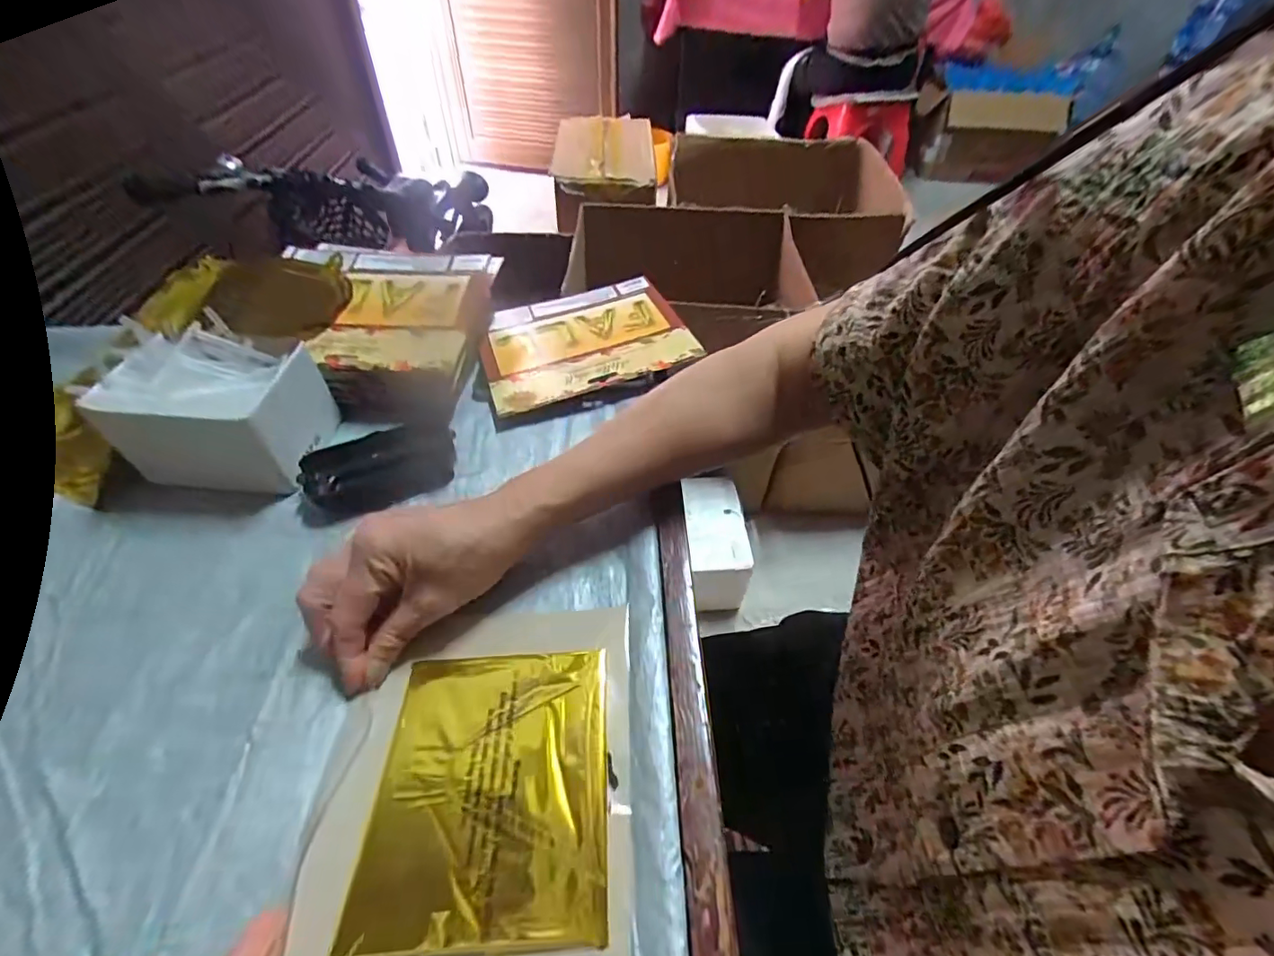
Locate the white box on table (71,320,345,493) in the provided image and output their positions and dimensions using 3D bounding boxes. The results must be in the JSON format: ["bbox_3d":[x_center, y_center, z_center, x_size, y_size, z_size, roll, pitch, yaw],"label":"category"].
[{"bbox_3d":[-0.309,-0.050,0.401,0.119,0.080,0.090,0,52,2],"label":"white box on table"}]

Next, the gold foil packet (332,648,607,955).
[{"bbox_3d":[-0.078,0.161,0.283,0.122,0.007,0.135,-5,52,2],"label":"gold foil packet"}]

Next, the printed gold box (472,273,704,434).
[{"bbox_3d":[-0.054,-0.132,0.520,0.190,0.020,0.163,-16,52,-10],"label":"printed gold box"}]

